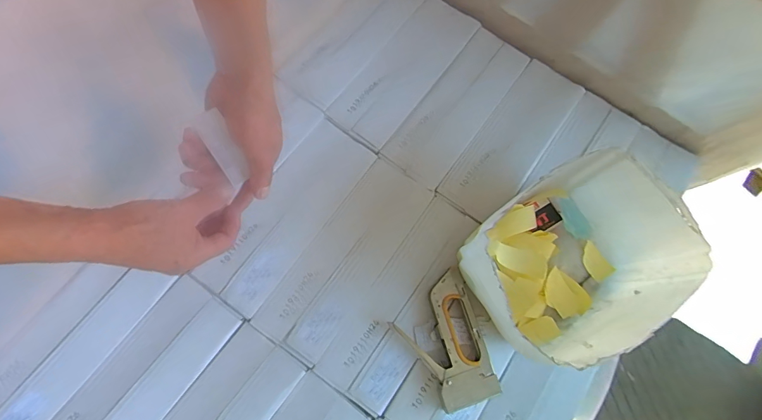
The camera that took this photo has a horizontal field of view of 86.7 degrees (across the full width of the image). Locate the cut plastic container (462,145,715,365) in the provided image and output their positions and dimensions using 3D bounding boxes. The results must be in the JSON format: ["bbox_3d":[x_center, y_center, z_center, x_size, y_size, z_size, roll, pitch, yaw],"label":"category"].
[{"bbox_3d":[0.230,0.069,0.516,0.250,0.163,0.201,-32,78,-12],"label":"cut plastic container"}]

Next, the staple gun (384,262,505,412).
[{"bbox_3d":[0.082,0.178,0.546,0.108,0.027,0.169,-16,78,-10],"label":"staple gun"}]

